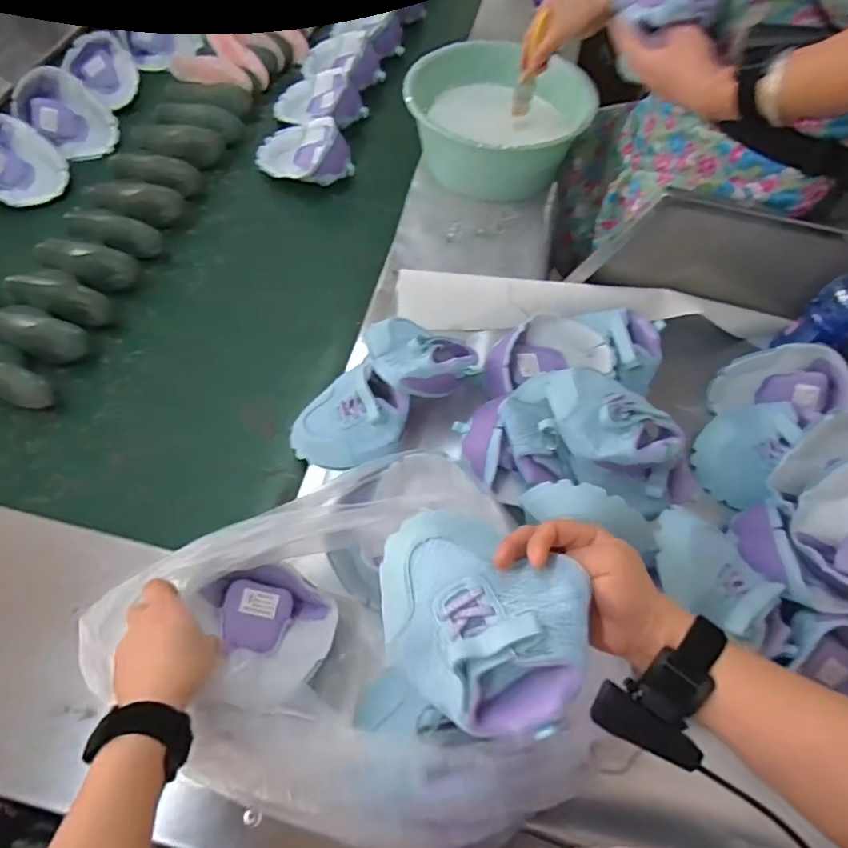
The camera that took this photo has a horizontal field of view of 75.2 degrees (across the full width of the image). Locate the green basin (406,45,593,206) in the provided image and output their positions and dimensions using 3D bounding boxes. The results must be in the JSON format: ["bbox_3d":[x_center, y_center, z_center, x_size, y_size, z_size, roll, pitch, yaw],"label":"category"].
[{"bbox_3d":[0.121,-0.524,0.949,0.283,0.115,0.293,2,62,-3],"label":"green basin"}]

